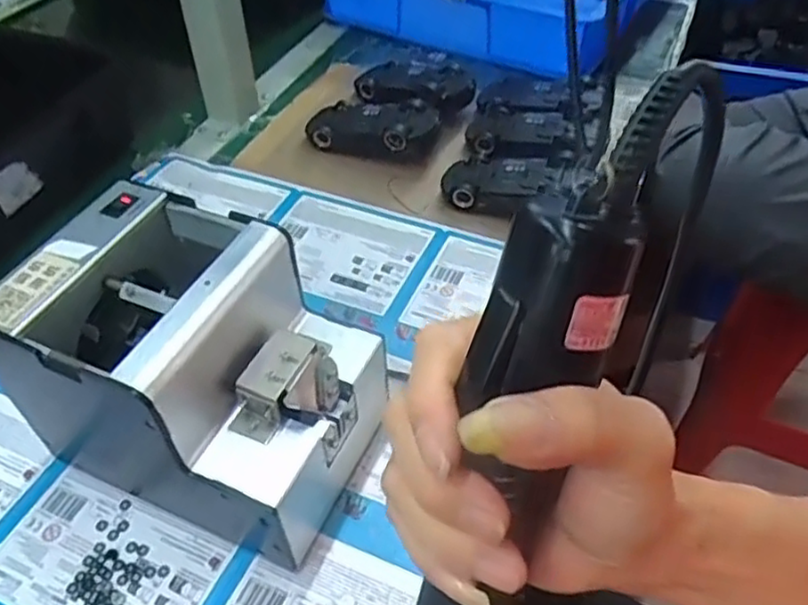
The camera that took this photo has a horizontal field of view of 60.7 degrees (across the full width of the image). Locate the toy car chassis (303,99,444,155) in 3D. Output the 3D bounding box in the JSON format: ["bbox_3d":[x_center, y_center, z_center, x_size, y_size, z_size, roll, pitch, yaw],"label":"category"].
[{"bbox_3d":[-0.032,-0.174,0.683,0.128,0.035,0.060,12,48,14],"label":"toy car chassis"}]

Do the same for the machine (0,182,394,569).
[{"bbox_3d":[-0.110,0.042,0.405,0.180,0.149,0.123,17,50,19],"label":"machine"}]

